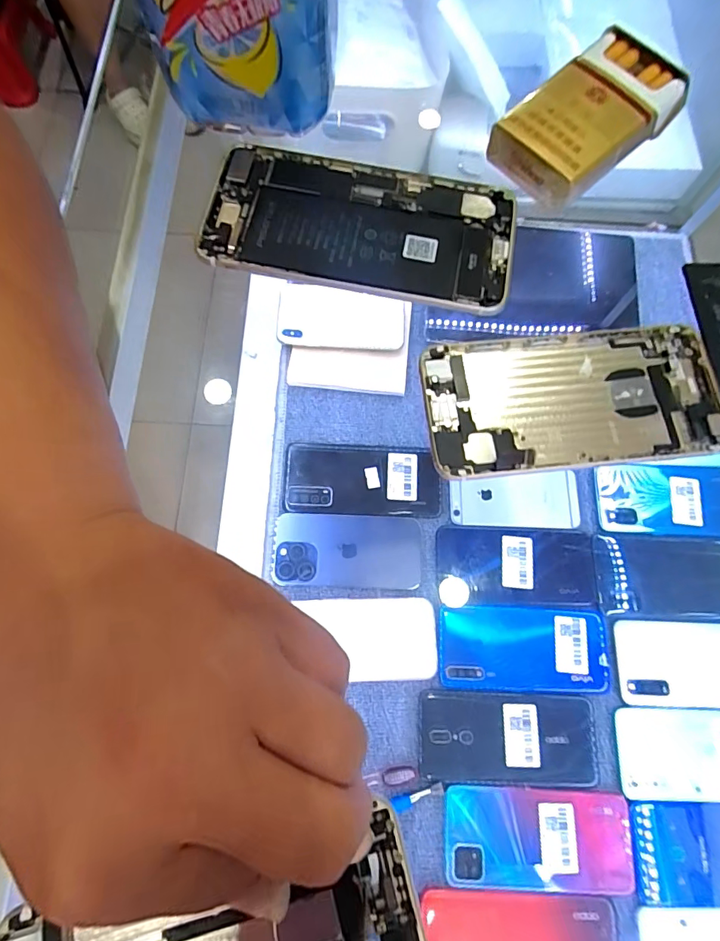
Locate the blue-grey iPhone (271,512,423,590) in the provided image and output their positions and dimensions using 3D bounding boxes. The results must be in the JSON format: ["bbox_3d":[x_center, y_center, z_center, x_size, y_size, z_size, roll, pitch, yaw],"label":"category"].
[{"bbox_3d":[-0.012,0.080,0.462,0.145,0.007,0.071,1,73,-1],"label":"blue-grey iPhone"}]

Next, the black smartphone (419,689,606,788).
[{"bbox_3d":[0.135,0.243,0.417,0.159,0.004,0.075,2,73,-1],"label":"black smartphone"}]

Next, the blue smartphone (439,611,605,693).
[{"bbox_3d":[0.156,0.171,0.441,0.158,0.004,0.074,2,73,-1],"label":"blue smartphone"}]

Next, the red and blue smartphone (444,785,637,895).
[{"bbox_3d":[0.154,0.315,0.395,0.159,0.007,0.073,4,73,0],"label":"red and blue smartphone"}]

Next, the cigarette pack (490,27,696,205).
[{"bbox_3d":[0.119,-0.185,0.244,0.097,0.024,0.056,-41,78,-12],"label":"cigarette pack"}]

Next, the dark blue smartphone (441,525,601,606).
[{"bbox_3d":[0.158,0.097,0.465,0.157,0.007,0.077,0,73,-1],"label":"dark blue smartphone"}]

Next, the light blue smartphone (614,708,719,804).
[{"bbox_3d":[0.314,0.258,0.418,0.159,0.004,0.075,1,73,-1],"label":"light blue smartphone"}]

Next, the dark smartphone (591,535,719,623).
[{"bbox_3d":[0.324,0.109,0.467,0.169,0.008,0.081,2,73,-1],"label":"dark smartphone"}]

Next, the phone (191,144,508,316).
[{"bbox_3d":[0.000,-0.126,0.238,0.155,0.007,0.077,11,73,2],"label":"phone"}]

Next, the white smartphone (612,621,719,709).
[{"bbox_3d":[0.326,0.185,0.443,0.157,0.006,0.075,2,73,-1],"label":"white smartphone"}]

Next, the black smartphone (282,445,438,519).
[{"bbox_3d":[0.002,0.010,0.486,0.158,0.010,0.075,2,73,-1],"label":"black smartphone"}]

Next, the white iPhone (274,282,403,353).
[{"bbox_3d":[-0.021,-0.173,0.521,0.139,0.014,0.071,4,90,3],"label":"white iPhone"}]

